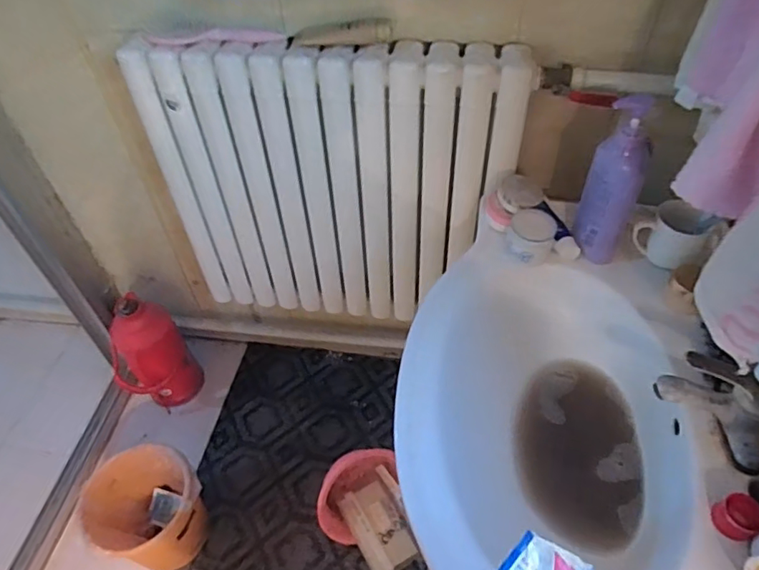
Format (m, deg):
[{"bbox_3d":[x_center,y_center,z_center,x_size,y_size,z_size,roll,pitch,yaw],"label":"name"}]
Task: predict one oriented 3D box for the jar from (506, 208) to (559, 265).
[{"bbox_3d":[0.254,-0.081,0.925,0.078,0.064,0.073,-1,49,2],"label":"jar"}]

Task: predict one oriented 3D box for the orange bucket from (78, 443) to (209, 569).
[{"bbox_3d":[-0.551,0.554,1.340,0.239,0.239,0.227,-1,49,2],"label":"orange bucket"}]

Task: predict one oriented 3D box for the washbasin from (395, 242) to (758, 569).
[{"bbox_3d":[0.238,0.230,0.753,0.413,0.154,0.651,0,49,3],"label":"washbasin"}]

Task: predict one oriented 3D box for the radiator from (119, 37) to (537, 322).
[{"bbox_3d":[-0.099,-0.184,1.200,0.735,0.677,0.147,10,50,12],"label":"radiator"}]

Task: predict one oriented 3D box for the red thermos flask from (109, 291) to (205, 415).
[{"bbox_3d":[-0.662,0.195,1.590,0.178,0.392,0.182,-1,49,2],"label":"red thermos flask"}]

